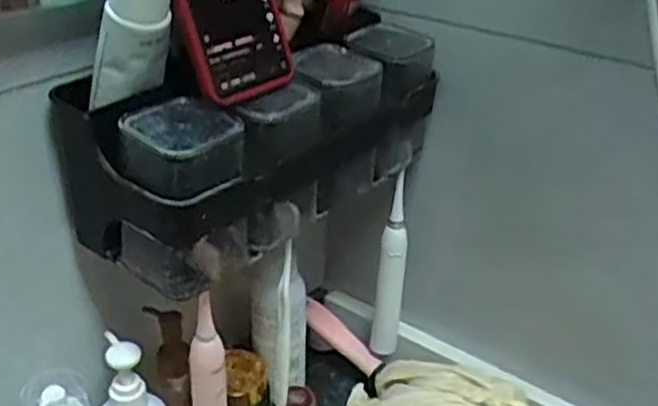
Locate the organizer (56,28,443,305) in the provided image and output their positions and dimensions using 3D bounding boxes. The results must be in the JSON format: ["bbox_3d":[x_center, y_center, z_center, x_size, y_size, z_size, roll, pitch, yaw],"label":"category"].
[{"bbox_3d":[-0.048,-0.046,0.527,0.119,0.109,0.250,25,37,36],"label":"organizer"}]

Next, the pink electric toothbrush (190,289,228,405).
[{"bbox_3d":[-0.085,0.138,0.535,0.025,0.161,0.020,-8,30,-16],"label":"pink electric toothbrush"}]

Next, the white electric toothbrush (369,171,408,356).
[{"bbox_3d":[0.055,0.059,0.672,0.026,0.182,0.031,3,29,4],"label":"white electric toothbrush"}]

